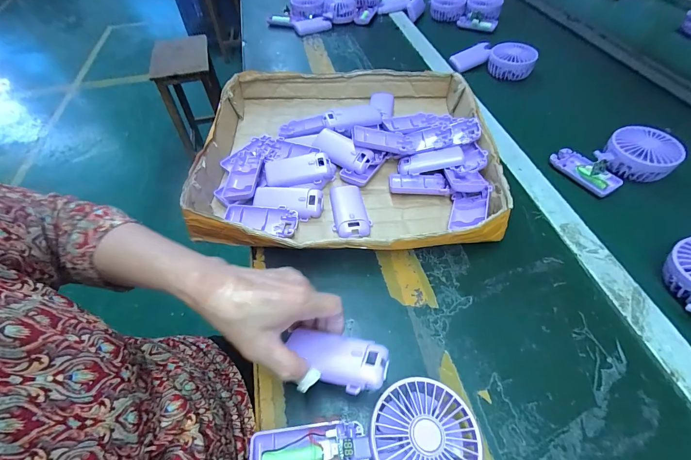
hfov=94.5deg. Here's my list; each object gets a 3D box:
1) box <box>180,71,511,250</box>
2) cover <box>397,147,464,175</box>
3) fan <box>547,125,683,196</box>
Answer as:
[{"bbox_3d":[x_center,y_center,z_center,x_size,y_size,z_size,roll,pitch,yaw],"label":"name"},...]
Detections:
[{"bbox_3d":[0.003,-0.124,0.479,0.398,0.058,0.376,-2,53,-2],"label":"box"},{"bbox_3d":[0.126,-0.102,0.474,0.092,0.010,0.036,-9,52,14],"label":"cover"},{"bbox_3d":[0.392,-0.104,0.464,0.134,0.048,0.086,-9,54,-7],"label":"fan"}]

